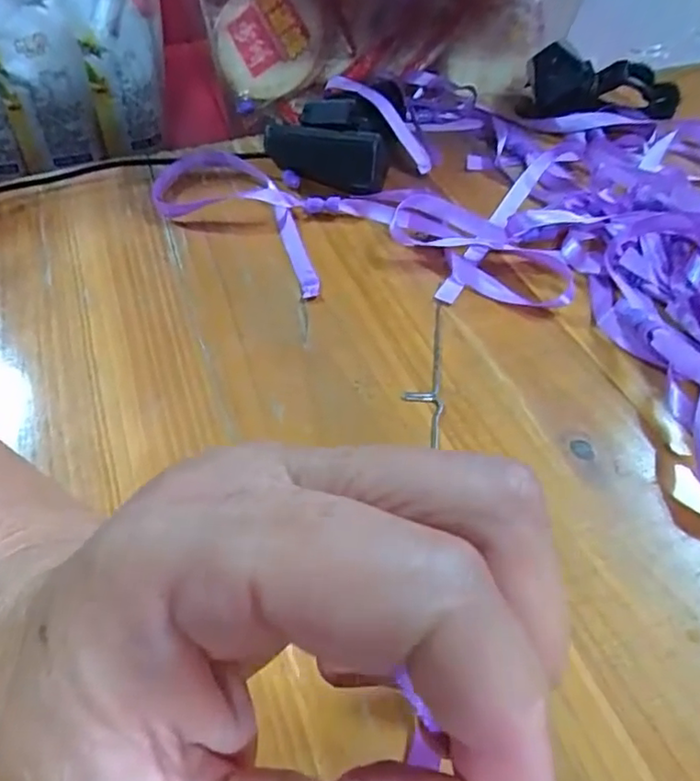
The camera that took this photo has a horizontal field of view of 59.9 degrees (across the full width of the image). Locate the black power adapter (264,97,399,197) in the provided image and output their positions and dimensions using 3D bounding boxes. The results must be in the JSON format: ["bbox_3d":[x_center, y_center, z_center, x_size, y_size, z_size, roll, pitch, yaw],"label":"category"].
[{"bbox_3d":[-0.011,-0.145,0.352,0.073,0.043,0.035,25,55,20],"label":"black power adapter"}]

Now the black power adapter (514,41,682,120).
[{"bbox_3d":[0.166,-0.201,0.398,0.108,0.041,0.034,-6,50,-2],"label":"black power adapter"}]

